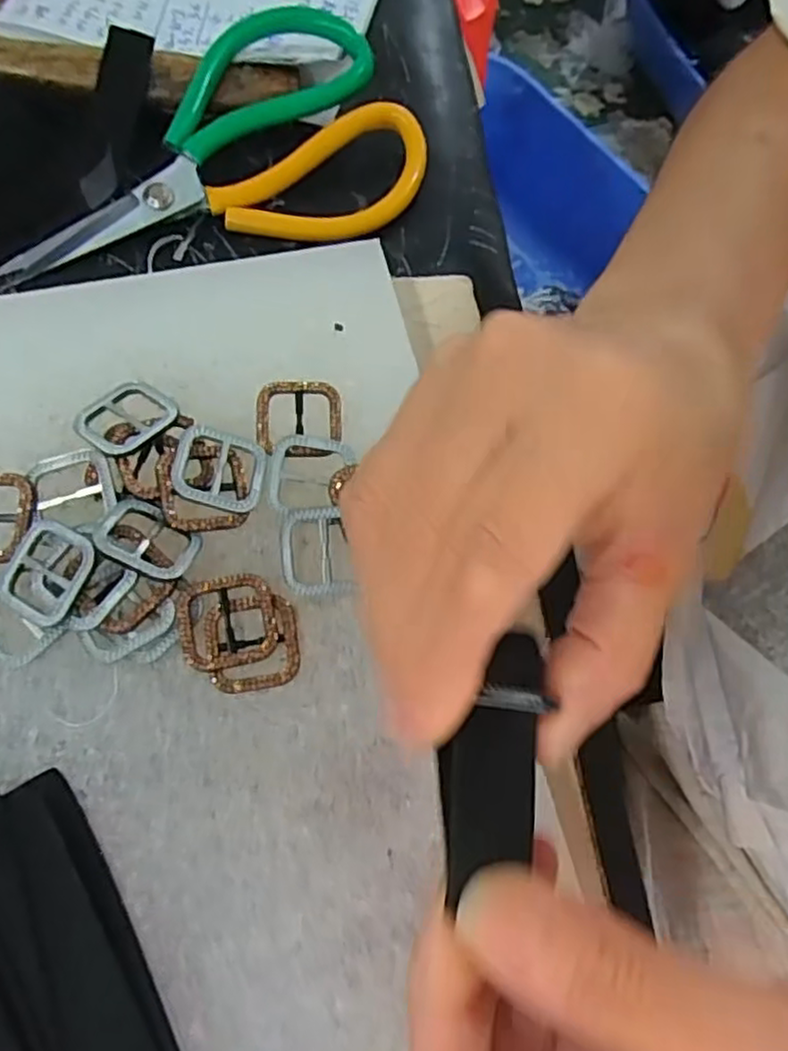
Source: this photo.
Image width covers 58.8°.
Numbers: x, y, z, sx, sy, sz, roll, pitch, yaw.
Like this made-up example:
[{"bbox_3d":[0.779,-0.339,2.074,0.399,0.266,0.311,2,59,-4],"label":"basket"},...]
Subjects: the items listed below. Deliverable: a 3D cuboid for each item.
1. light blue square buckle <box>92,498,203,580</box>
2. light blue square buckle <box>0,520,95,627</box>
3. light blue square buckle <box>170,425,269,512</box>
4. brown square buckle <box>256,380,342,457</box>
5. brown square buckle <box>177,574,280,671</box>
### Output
[{"bbox_3d":[-0.074,0.004,0.211,0.029,0.004,0.026,23,36,-10],"label":"light blue square buckle"},{"bbox_3d":[-0.101,0.014,0.205,0.024,0.004,0.028,23,82,16],"label":"light blue square buckle"},{"bbox_3d":[-0.056,-0.019,0.225,0.028,0.004,0.029,16,58,-17],"label":"light blue square buckle"},{"bbox_3d":[-0.032,-0.037,0.236,0.029,0.005,0.030,2,71,-7],"label":"brown square buckle"},{"bbox_3d":[-0.051,0.029,0.214,0.028,0.007,0.028,-5,72,-9],"label":"brown square buckle"}]

